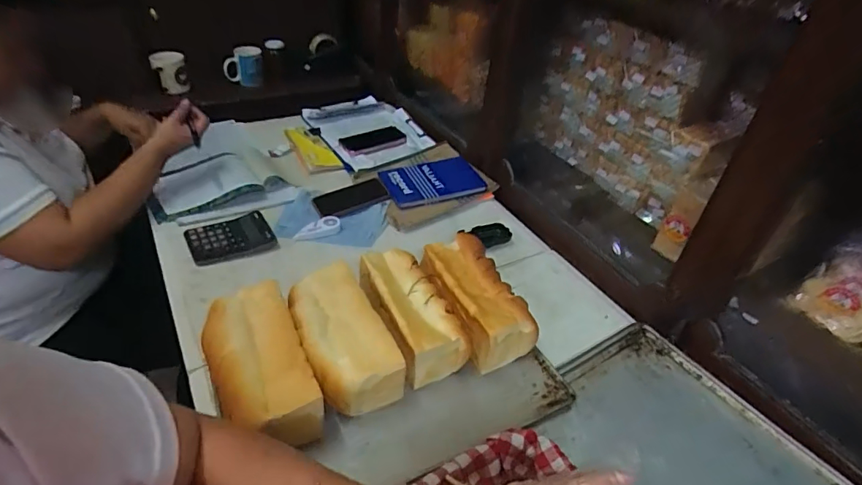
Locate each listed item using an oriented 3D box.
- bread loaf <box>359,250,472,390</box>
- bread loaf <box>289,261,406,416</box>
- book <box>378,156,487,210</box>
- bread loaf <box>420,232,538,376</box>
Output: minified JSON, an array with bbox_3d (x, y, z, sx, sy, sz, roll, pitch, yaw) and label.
[{"bbox_3d":[-0.034,0.113,0.740,0.104,0.093,0.214,-15,43,-25],"label":"bread loaf"},{"bbox_3d":[-0.128,0.138,0.672,0.108,0.095,0.205,-14,43,-24],"label":"bread loaf"},{"bbox_3d":[0.000,-0.141,1.080,0.215,0.029,0.128,-14,56,-24],"label":"book"},{"bbox_3d":[0.066,0.096,0.777,0.113,0.092,0.229,-13,42,-23],"label":"bread loaf"}]

